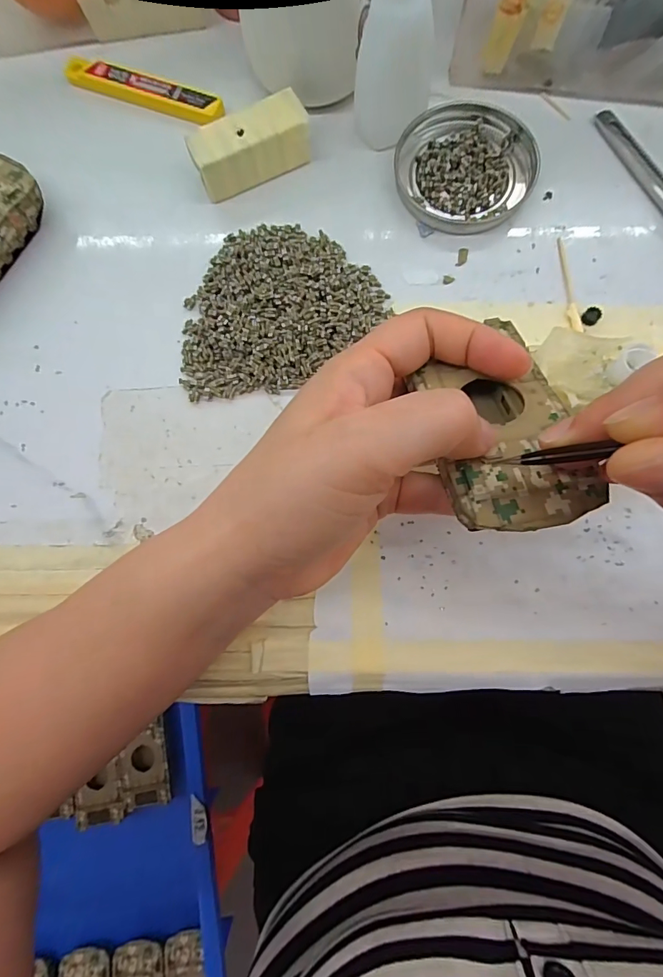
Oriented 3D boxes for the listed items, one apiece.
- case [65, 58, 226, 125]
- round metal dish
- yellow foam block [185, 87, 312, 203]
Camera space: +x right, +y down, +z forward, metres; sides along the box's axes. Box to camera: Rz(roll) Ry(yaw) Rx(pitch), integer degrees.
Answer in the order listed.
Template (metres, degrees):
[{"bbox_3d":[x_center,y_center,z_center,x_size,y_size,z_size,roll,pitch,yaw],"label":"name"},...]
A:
[{"bbox_3d":[-0.115,-0.242,0.269,0.103,0.004,0.020,21,83,6],"label":"case"},{"bbox_3d":[0.078,-0.186,0.255,0.076,0.010,0.080,0,81,3],"label":"round metal dish"},{"bbox_3d":[-0.046,-0.193,0.252,0.064,0.025,0.031,-26,81,-2],"label":"yellow foam block"}]

